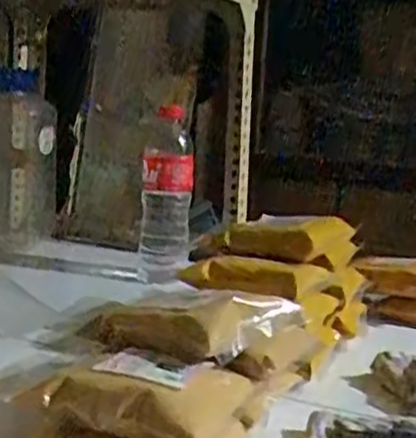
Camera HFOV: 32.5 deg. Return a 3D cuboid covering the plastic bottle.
[{"bbox_3d":[-0.053,-0.033,0.923,0.063,0.212,0.072,3,9,-6],"label":"plastic bottle"}]

